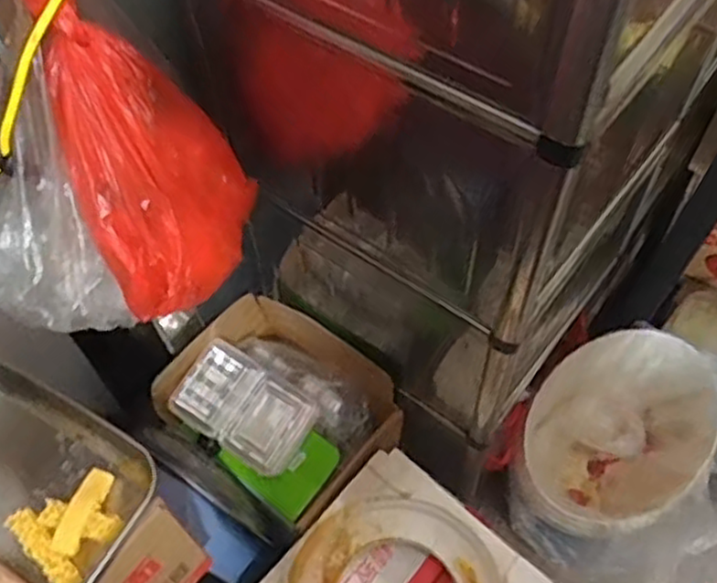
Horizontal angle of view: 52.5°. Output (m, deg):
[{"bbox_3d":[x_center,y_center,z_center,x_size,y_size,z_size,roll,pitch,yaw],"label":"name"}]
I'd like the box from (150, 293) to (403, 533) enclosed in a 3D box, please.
[{"bbox_3d":[-0.104,0.164,1.040,0.294,0.132,0.241,34,64,18],"label":"box"}]

